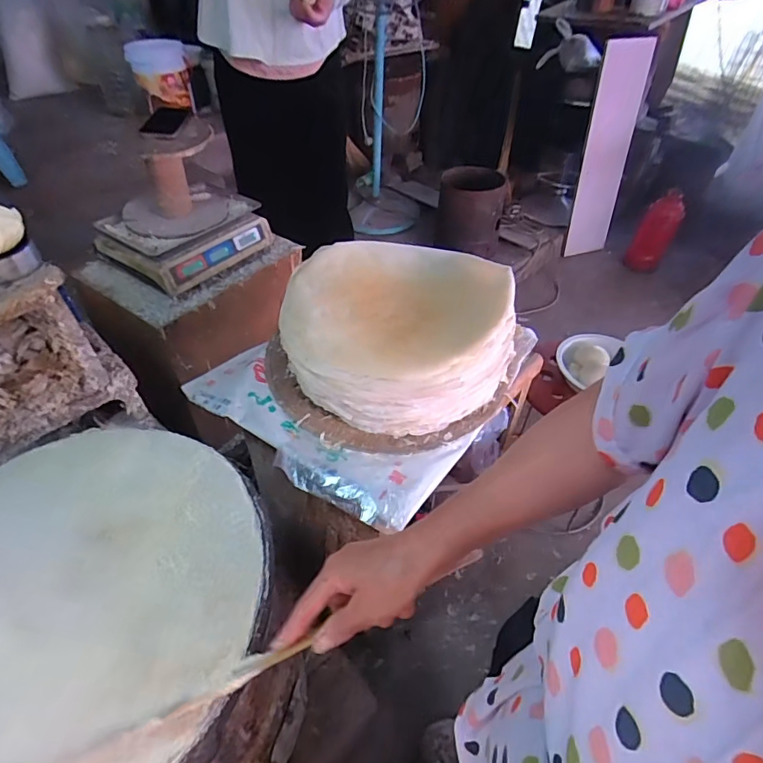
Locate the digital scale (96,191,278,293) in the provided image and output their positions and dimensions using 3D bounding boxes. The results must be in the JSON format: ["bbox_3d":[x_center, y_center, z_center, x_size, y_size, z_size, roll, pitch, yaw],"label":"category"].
[{"bbox_3d":[-0.485,-0.369,1.200,0.242,0.127,0.331,24,49,23],"label":"digital scale"}]

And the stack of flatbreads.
[{"bbox_3d":[0.024,-0.089,0.840,0.371,0.154,0.354,-3,44,-3],"label":"stack of flatbreads"}]

